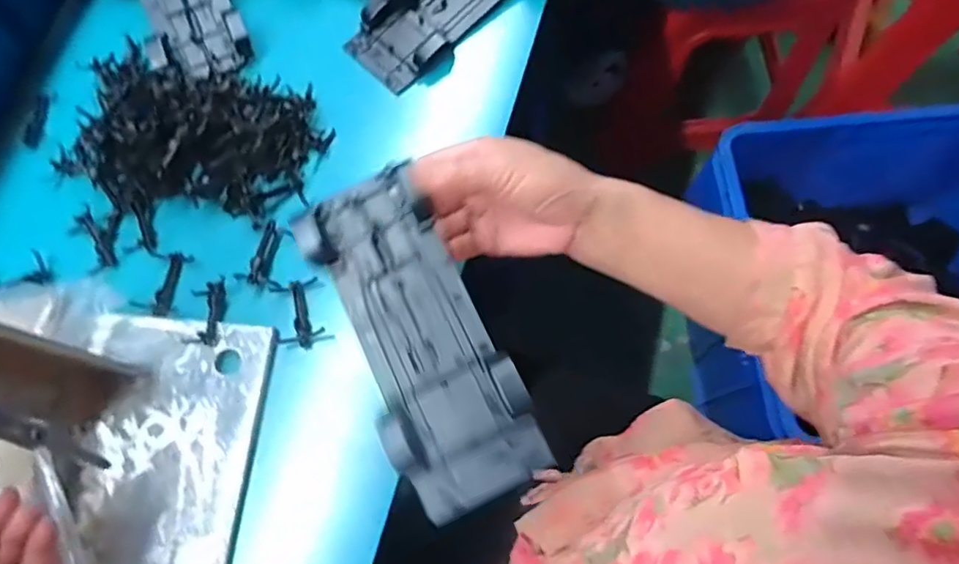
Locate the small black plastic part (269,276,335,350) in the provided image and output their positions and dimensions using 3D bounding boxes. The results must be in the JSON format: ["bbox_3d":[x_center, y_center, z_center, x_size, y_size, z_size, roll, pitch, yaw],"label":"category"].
[{"bbox_3d":[-0.129,0.023,0.424,0.035,0.005,0.053,-20,73,-5],"label":"small black plastic part"}]

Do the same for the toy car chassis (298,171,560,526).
[{"bbox_3d":[-0.035,0.028,0.328,0.074,0.019,0.193,-26,75,-7],"label":"toy car chassis"}]

